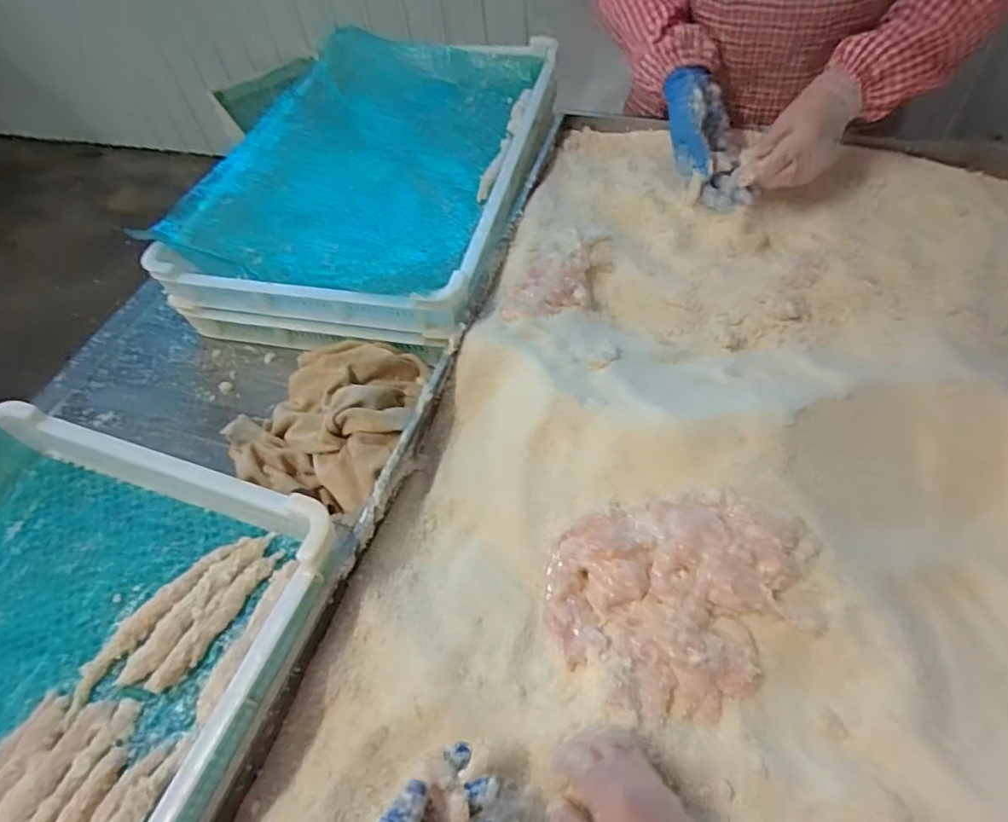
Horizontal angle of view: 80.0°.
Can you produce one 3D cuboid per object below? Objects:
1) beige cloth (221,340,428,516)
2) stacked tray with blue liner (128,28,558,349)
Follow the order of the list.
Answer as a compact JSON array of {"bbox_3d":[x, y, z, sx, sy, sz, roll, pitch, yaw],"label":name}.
[{"bbox_3d":[-0.187,-0.004,0.640,0.211,0.065,0.194,14,58,15],"label":"beige cloth"},{"bbox_3d":[-0.168,-0.341,0.859,0.419,0.101,0.604,11,57,13],"label":"stacked tray with blue liner"}]

